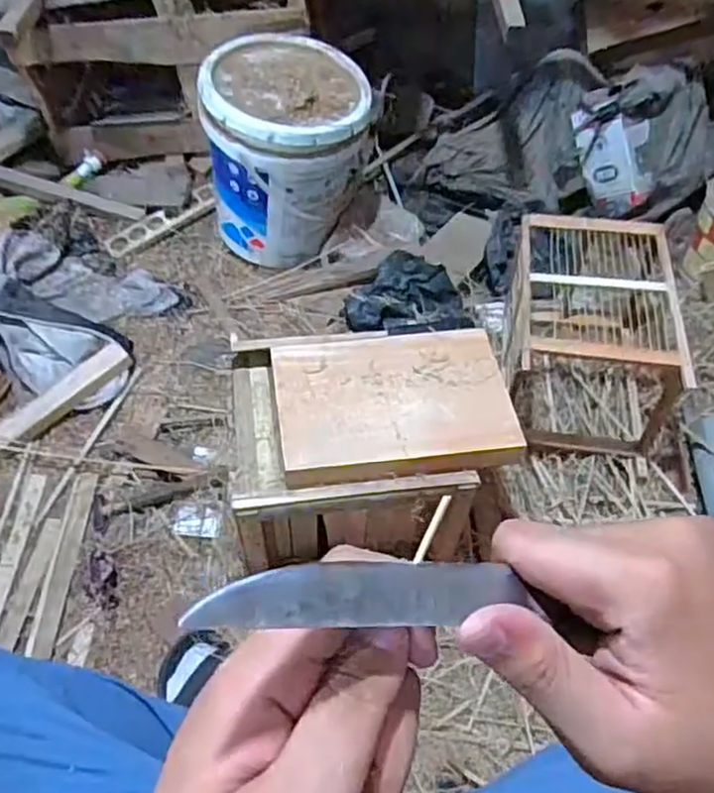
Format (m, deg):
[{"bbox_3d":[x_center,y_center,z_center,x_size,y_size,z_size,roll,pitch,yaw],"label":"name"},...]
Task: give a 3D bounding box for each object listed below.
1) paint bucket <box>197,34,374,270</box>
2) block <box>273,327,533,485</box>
[{"bbox_3d":[-0.129,-0.457,1.284,0.285,0.318,0.278,-8,51,-6],"label":"paint bucket"},{"bbox_3d":[0.043,0.005,0.847,0.285,0.039,0.199,-6,51,-4],"label":"block"}]

